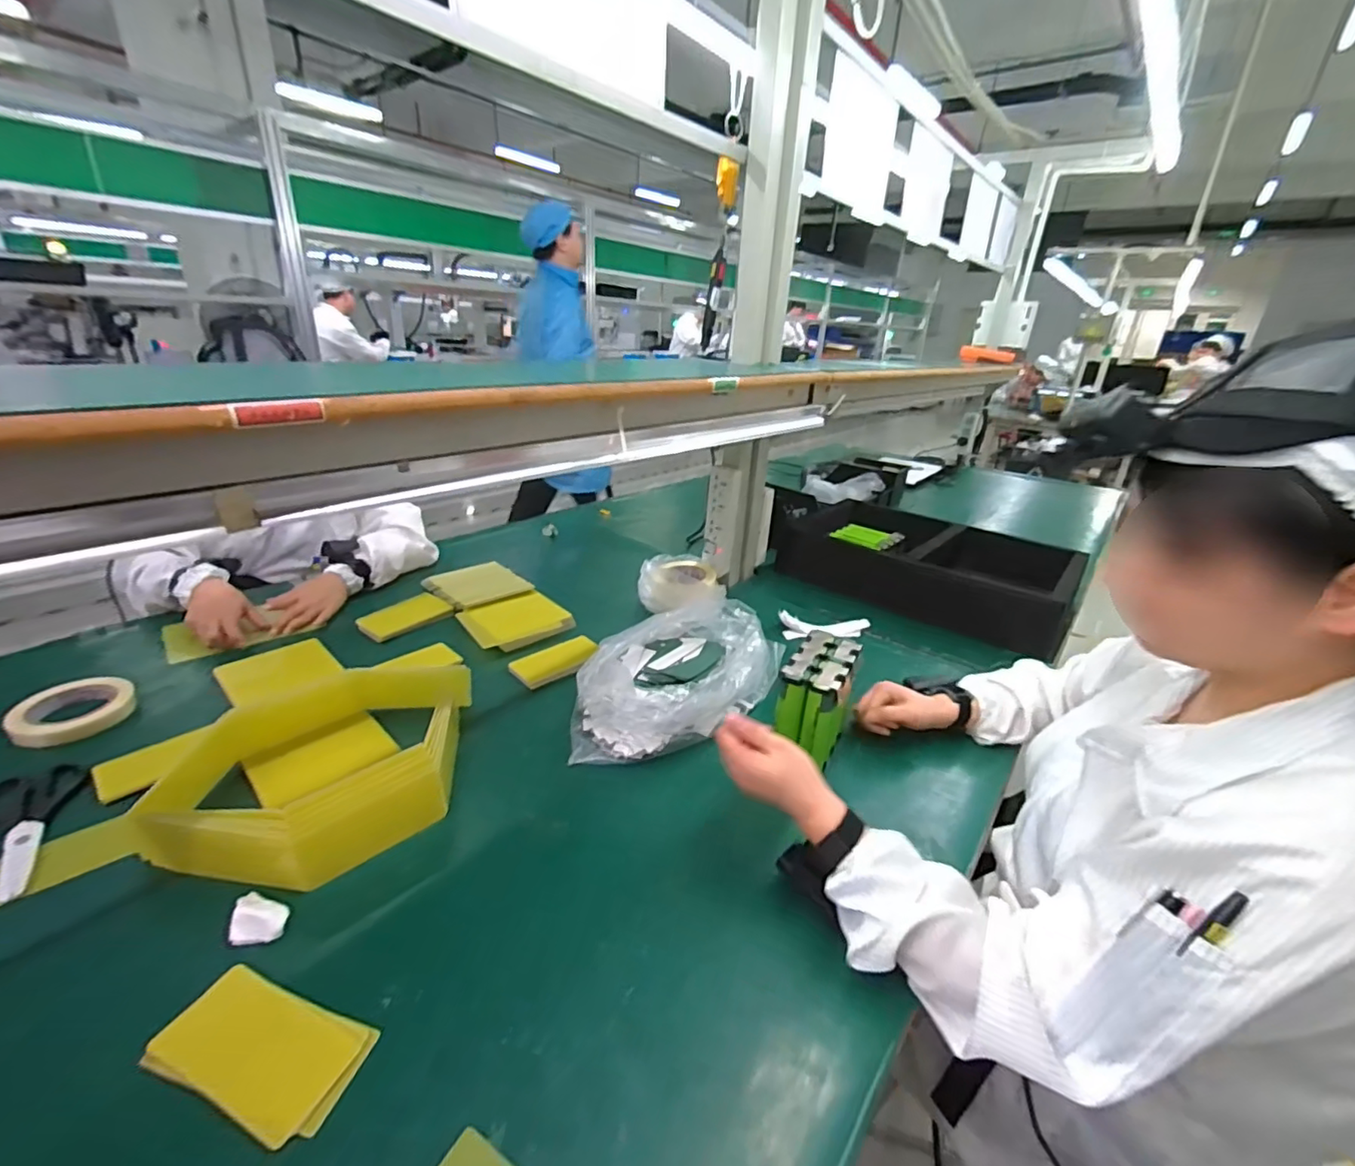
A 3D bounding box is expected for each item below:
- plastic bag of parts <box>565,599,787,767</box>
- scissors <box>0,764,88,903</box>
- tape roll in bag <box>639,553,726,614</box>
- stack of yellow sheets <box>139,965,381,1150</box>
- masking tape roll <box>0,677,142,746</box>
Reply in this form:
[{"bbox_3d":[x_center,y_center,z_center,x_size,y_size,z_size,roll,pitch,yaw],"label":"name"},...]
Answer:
[{"bbox_3d":[0.003,0.136,0.847,0.189,0.095,0.379,22,30,34],"label":"plastic bag of parts"},{"bbox_3d":[-0.651,0.246,0.583,0.073,0.018,0.168,-5,33,-42],"label":"scissors"},{"bbox_3d":[0.010,-0.001,1.123,0.162,0.068,0.162,4,24,1],"label":"tape roll in bag"},{"bbox_3d":[-0.308,0.342,0.424,0.145,0.014,0.075,10,25,13],"label":"stack of yellow sheets"},{"bbox_3d":[-0.761,0.160,0.726,0.104,0.032,0.109,3,24,-1],"label":"masking tape roll"}]

